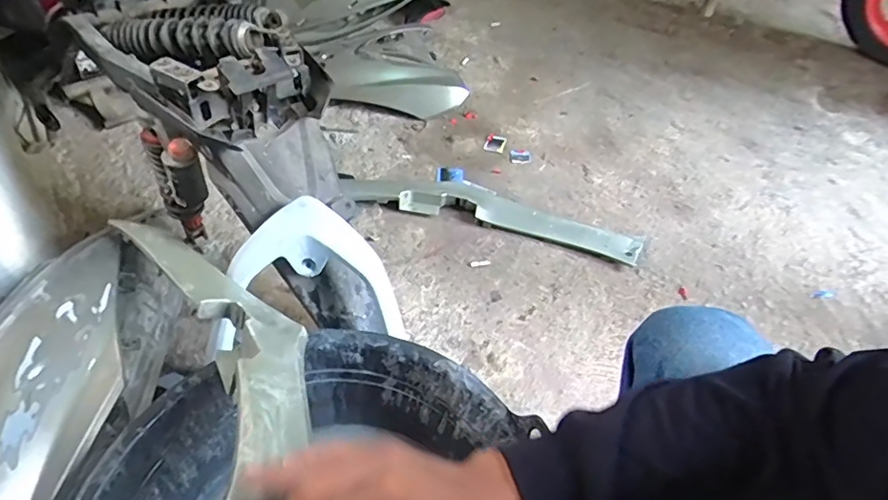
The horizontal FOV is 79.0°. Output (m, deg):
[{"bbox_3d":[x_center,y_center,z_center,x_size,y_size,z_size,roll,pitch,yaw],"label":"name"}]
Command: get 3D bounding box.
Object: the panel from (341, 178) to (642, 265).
[{"bbox_3d":[0.109,-0.090,1.166,0.632,0.041,0.146,14,47,7],"label":"panel"}]

